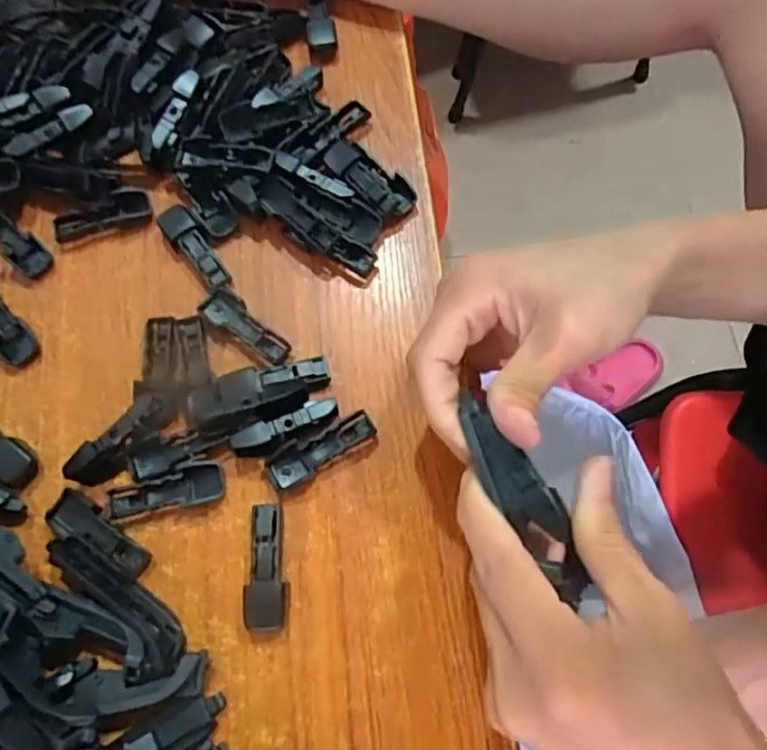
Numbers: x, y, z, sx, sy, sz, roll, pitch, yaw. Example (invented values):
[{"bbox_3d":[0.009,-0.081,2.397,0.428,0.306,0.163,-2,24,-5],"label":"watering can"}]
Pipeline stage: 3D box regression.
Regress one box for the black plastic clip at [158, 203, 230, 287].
[{"bbox_3d":[-0.096,-0.066,0.311,0.014,0.010,0.053,-39,73,-10],"label":"black plastic clip"}]

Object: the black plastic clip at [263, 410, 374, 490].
[{"bbox_3d":[-0.028,0.033,0.275,0.051,0.008,0.016,-32,72,-8],"label":"black plastic clip"}]

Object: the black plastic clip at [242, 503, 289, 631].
[{"bbox_3d":[-0.049,0.081,0.259,0.017,0.010,0.050,-2,71,2],"label":"black plastic clip"}]

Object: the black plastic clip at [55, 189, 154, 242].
[{"bbox_3d":[-0.149,-0.085,0.322,0.051,0.007,0.018,-14,71,-2],"label":"black plastic clip"}]

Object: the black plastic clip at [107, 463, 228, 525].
[{"bbox_3d":[-0.098,0.053,0.271,0.050,0.008,0.016,-16,71,-3],"label":"black plastic clip"}]

